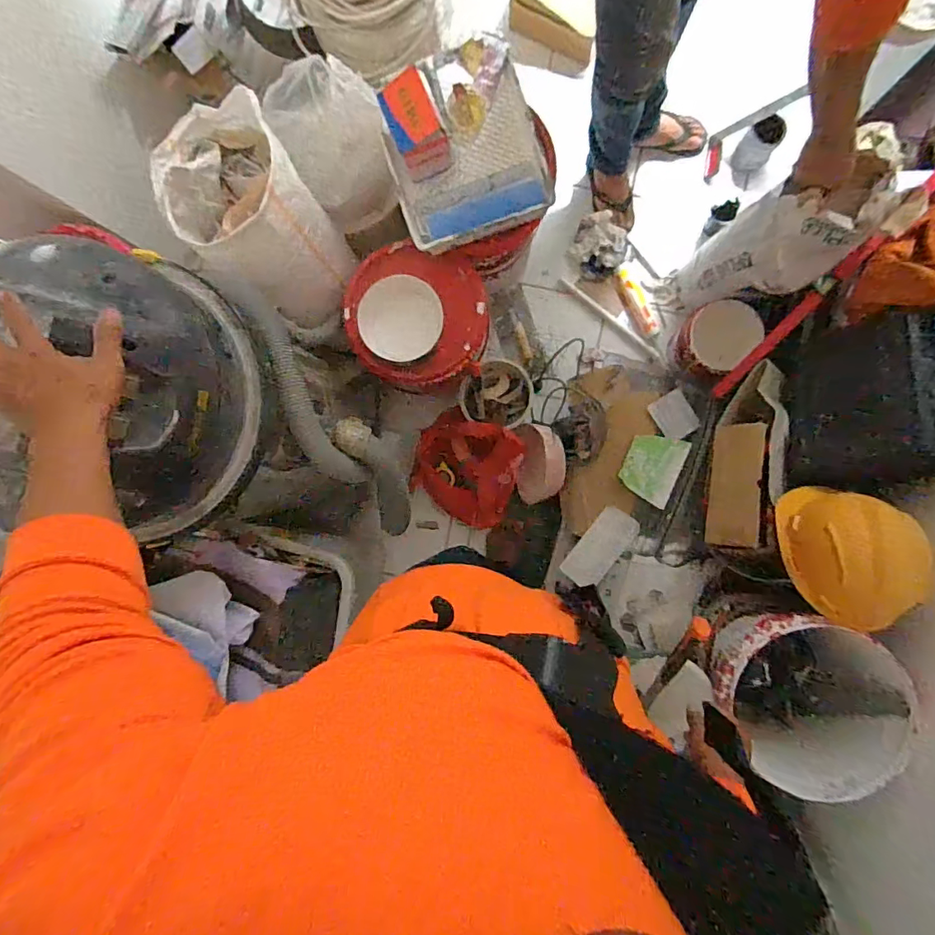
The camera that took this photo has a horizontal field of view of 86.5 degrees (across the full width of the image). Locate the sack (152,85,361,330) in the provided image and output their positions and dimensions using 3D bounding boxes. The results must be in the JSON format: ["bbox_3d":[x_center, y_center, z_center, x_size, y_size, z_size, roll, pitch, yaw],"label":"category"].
[{"bbox_3d":[-0.412,-0.511,1.036,0.243,0.321,0.335,-44,87,3],"label":"sack"}]

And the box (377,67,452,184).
[{"bbox_3d":[-0.101,-0.641,0.937,0.098,0.106,0.131,-27,88,4],"label":"box"}]

